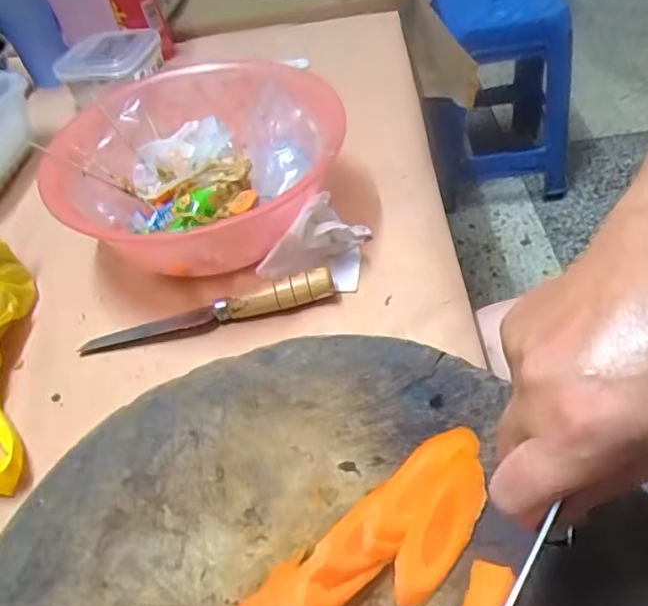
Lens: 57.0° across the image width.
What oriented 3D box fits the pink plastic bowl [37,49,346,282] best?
[{"bbox_3d":[-0.109,-0.116,0.528,0.208,0.090,0.238,21,55,26],"label":"pink plastic bowl"}]

